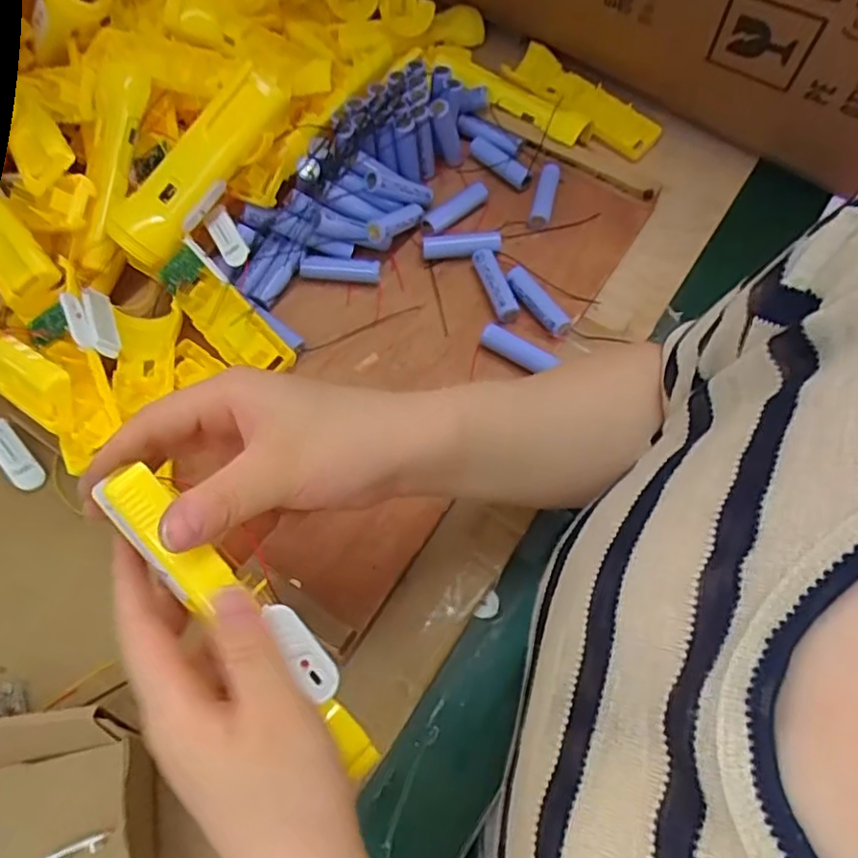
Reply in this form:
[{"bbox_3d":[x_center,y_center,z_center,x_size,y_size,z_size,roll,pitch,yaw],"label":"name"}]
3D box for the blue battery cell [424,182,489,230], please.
[{"bbox_3d":[0.023,-0.191,0.560,0.067,0.019,0.017,-37,69,-17],"label":"blue battery cell"}]

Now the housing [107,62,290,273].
[{"bbox_3d":[-0.170,-0.199,0.485,0.046,0.039,0.176,39,89,18],"label":"housing"}]

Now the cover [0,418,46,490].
[{"bbox_3d":[-0.298,0.018,0.465,0.018,0.006,0.056,-38,93,-17],"label":"cover"}]

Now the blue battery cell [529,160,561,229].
[{"bbox_3d":[0.104,-0.210,0.586,0.018,0.015,0.076,13,64,7],"label":"blue battery cell"}]

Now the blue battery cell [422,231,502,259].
[{"bbox_3d":[0.028,-0.155,0.549,0.066,0.023,0.017,-2,63,-1],"label":"blue battery cell"}]

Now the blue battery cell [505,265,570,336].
[{"bbox_3d":[0.088,-0.105,0.528,0.020,0.017,0.067,-34,68,-16],"label":"blue battery cell"}]

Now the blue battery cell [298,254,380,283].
[{"bbox_3d":[-0.072,-0.130,0.529,0.062,0.019,0.018,2,63,1],"label":"blue battery cell"}]

